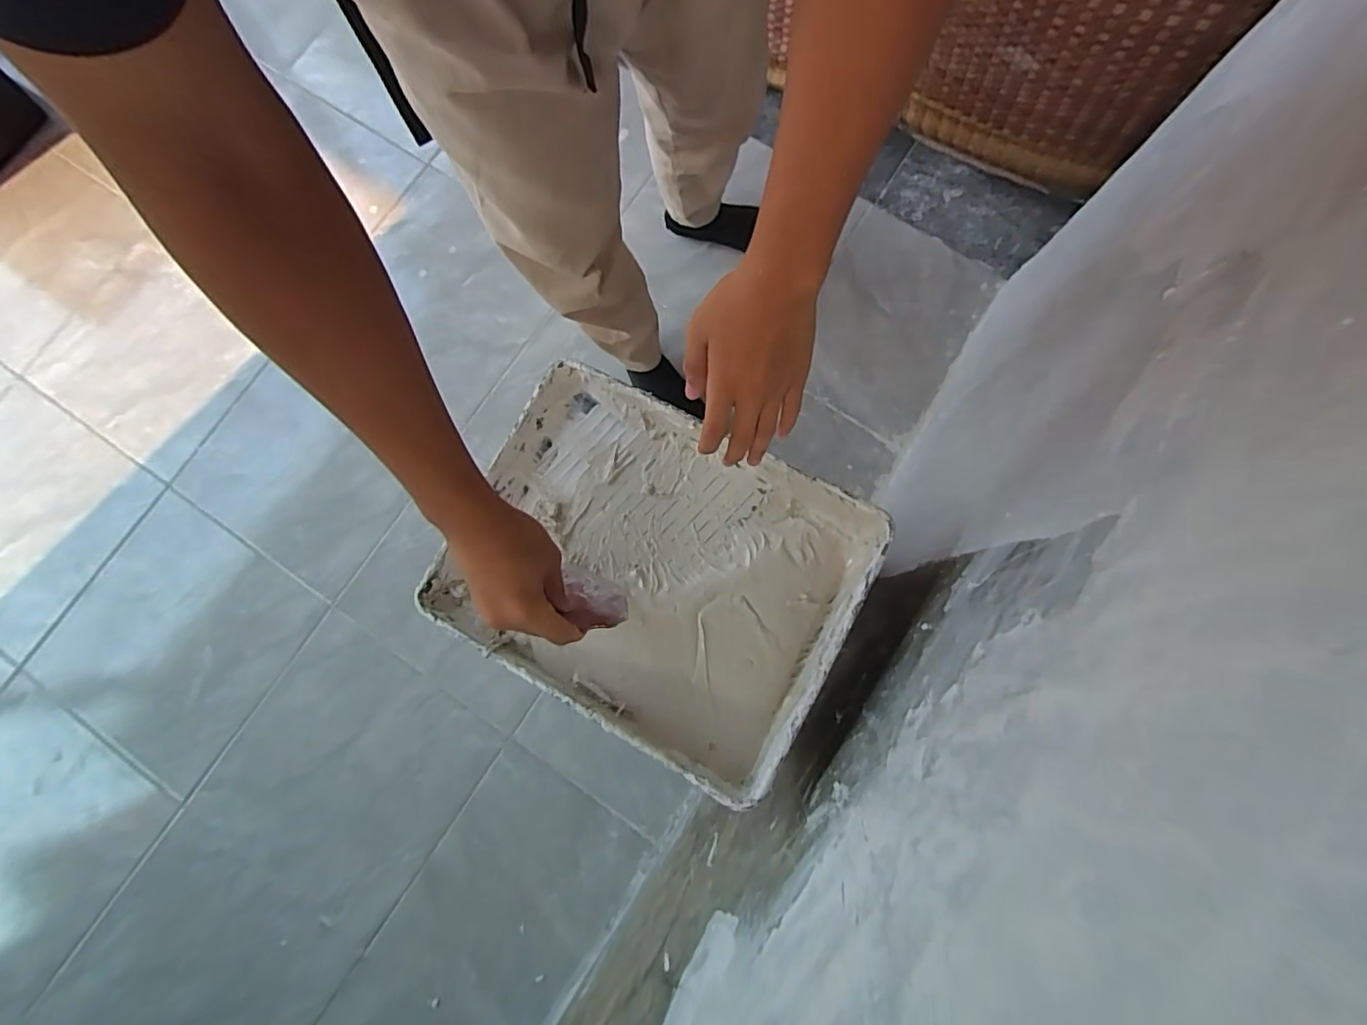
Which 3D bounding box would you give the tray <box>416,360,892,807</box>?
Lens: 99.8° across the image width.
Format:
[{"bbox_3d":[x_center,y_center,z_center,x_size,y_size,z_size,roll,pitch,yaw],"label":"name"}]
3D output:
[{"bbox_3d":[-0.031,0.049,0.523,0.342,0.069,0.266,28,81,6],"label":"tray"}]

